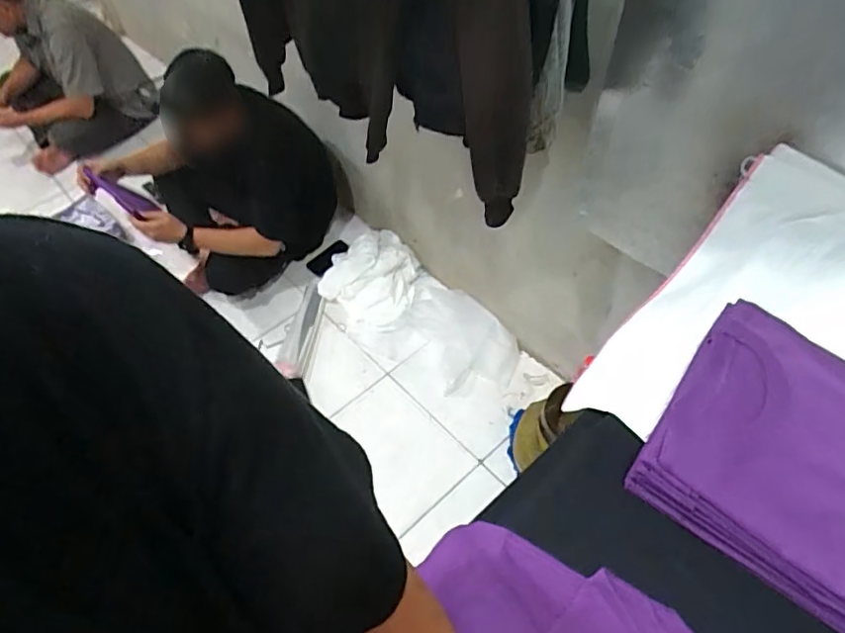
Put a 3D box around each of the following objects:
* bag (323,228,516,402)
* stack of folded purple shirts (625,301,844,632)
[{"bbox_3d":[-0.011,-0.017,1.812,0.691,0.179,0.323,36,61,26],"label":"bag"},{"bbox_3d":[0.442,0.157,0.613,0.326,0.076,0.295,30,59,24],"label":"stack of folded purple shirts"}]

